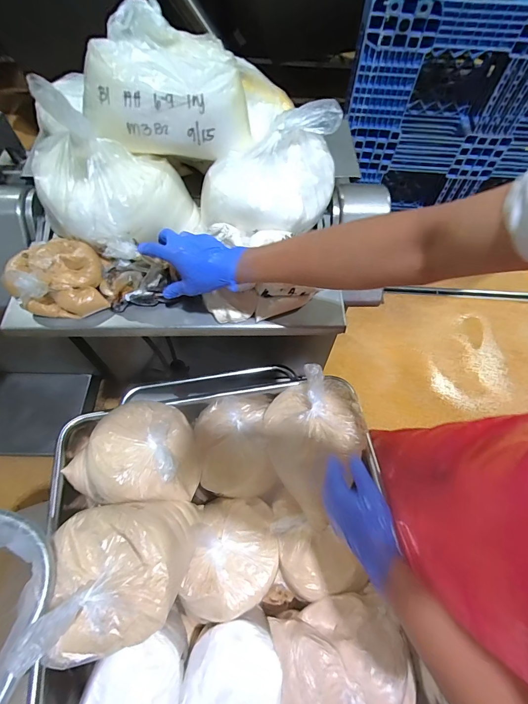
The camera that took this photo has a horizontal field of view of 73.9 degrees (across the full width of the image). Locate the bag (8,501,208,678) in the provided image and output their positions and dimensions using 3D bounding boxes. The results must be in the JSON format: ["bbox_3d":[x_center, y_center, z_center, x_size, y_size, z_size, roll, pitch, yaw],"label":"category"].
[{"bbox_3d":[-0.229,0.363,0.596,0.217,0.227,0.210,-15,65,-7],"label":"bag"}]

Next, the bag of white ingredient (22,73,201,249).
[{"bbox_3d":[-0.245,-0.287,0.544,0.243,0.217,0.135,-9,64,-4],"label":"bag of white ingredient"}]

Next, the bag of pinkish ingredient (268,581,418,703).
[{"bbox_3d":[0.142,0.600,0.651,0.258,0.086,0.222,-16,65,-7],"label":"bag of pinkish ingredient"}]

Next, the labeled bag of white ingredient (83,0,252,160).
[{"bbox_3d":[-0.153,-0.423,0.570,0.247,0.148,0.169,7,64,4],"label":"labeled bag of white ingredient"}]

